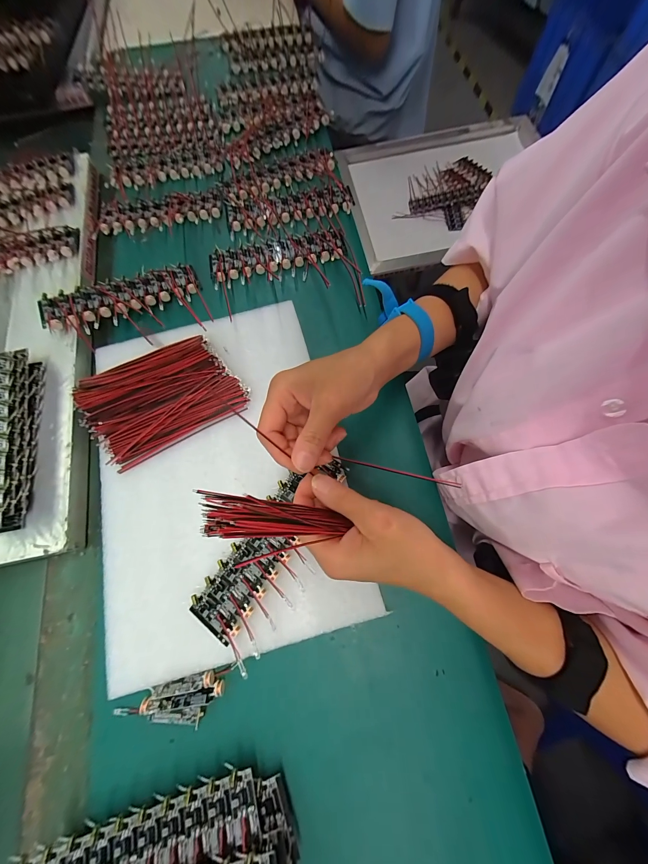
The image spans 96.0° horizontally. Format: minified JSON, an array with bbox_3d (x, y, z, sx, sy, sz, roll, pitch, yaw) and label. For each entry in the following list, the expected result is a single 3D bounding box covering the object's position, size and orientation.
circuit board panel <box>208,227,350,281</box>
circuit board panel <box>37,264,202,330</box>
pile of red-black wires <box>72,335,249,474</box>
[{"bbox_3d":[-0.056,-0.213,0.347,0.160,0.014,0.052,-11,72,-5],"label":"circuit board panel"},{"bbox_3d":[-0.226,-0.155,0.327,0.161,0.013,0.054,-23,73,-9],"label":"circuit board panel"},{"bbox_3d":[-0.156,-0.035,0.280,0.140,0.021,0.096,-27,74,-10],"label":"pile of red-black wires"}]

